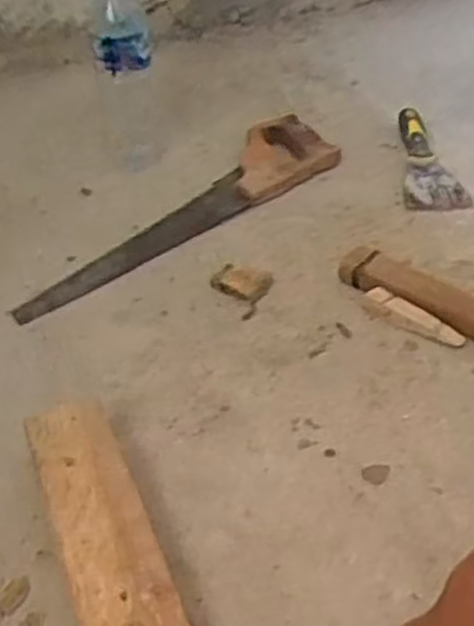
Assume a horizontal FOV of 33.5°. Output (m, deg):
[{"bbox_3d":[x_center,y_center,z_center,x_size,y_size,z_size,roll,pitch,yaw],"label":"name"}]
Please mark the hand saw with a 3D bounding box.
[{"bbox_3d":[-0.057,-0.115,0.854,0.445,0.030,0.088,-32,49,-31],"label":"hand saw"}]

